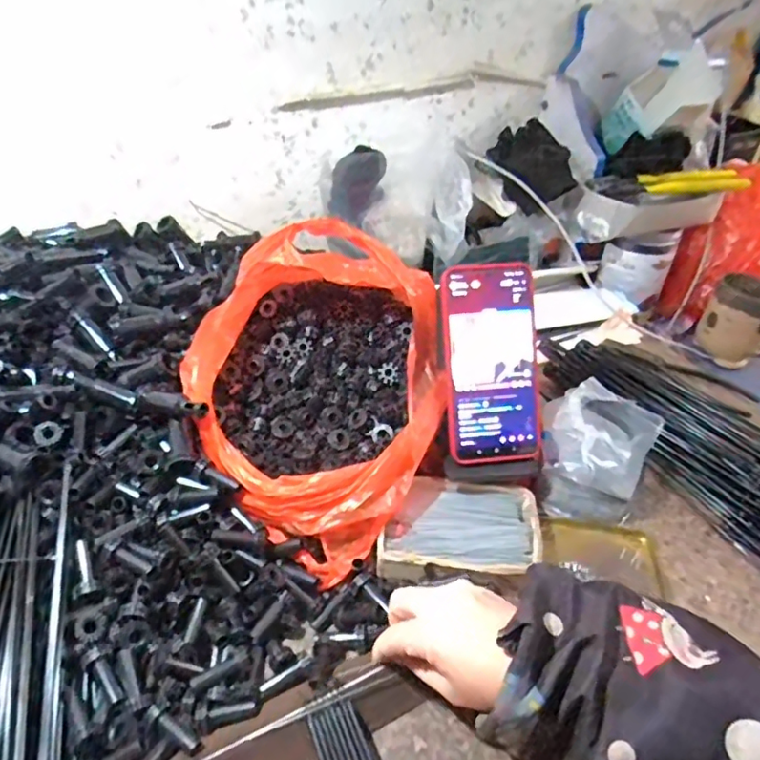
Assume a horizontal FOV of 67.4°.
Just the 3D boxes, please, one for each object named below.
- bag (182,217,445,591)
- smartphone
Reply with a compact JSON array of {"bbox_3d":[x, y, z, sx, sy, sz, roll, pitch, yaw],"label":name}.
[{"bbox_3d":[-0.054,-0.005,0.486,0.218,0.154,0.209,28,47,26],"label":"bag"},{"bbox_3d":[0.093,-0.014,0.477,0.080,0.163,0.006,-6,5,-6],"label":"smartphone"}]

